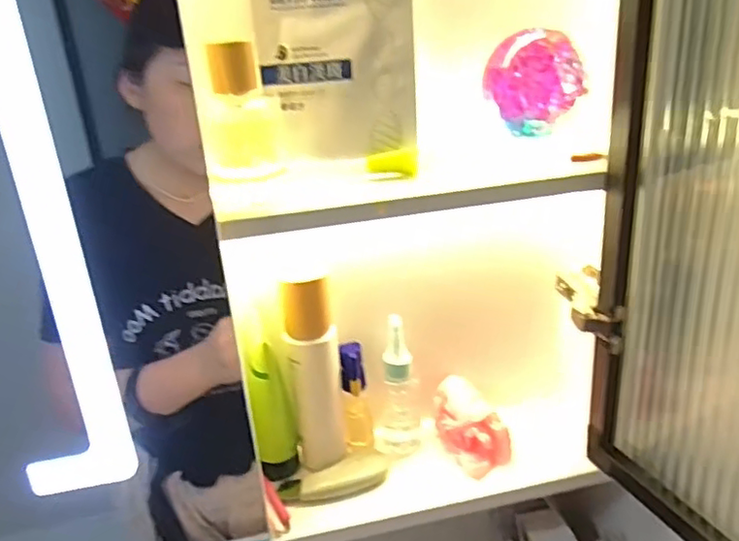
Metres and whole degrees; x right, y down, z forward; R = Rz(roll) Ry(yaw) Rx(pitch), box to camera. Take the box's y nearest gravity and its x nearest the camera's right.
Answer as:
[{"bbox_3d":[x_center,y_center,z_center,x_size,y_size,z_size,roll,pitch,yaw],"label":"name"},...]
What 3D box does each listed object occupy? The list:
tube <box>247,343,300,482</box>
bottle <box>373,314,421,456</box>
[{"bbox_3d":[-0.076,0.114,0.484,0.028,0.128,0.033,-7,22,-6],"label":"tube"},{"bbox_3d":[0.022,0.098,0.525,0.039,0.125,0.033,-3,22,3],"label":"bottle"}]

